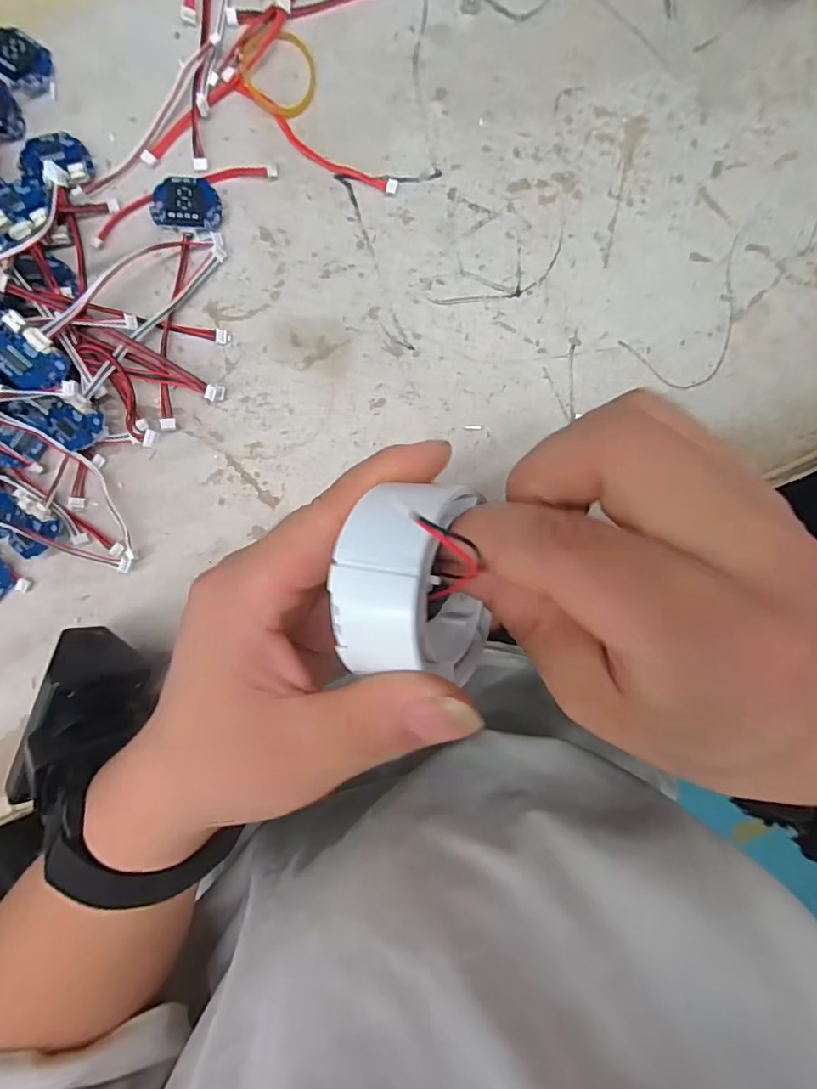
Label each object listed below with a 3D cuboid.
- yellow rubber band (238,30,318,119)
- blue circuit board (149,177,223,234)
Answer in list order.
[{"bbox_3d":[-0.055,-0.201,0.216,0.031,0.004,0.032,-11,94,-2],"label":"yellow rubber band"},{"bbox_3d":[-0.095,-0.146,0.218,0.029,0.006,0.022,2,94,-3],"label":"blue circuit board"}]

